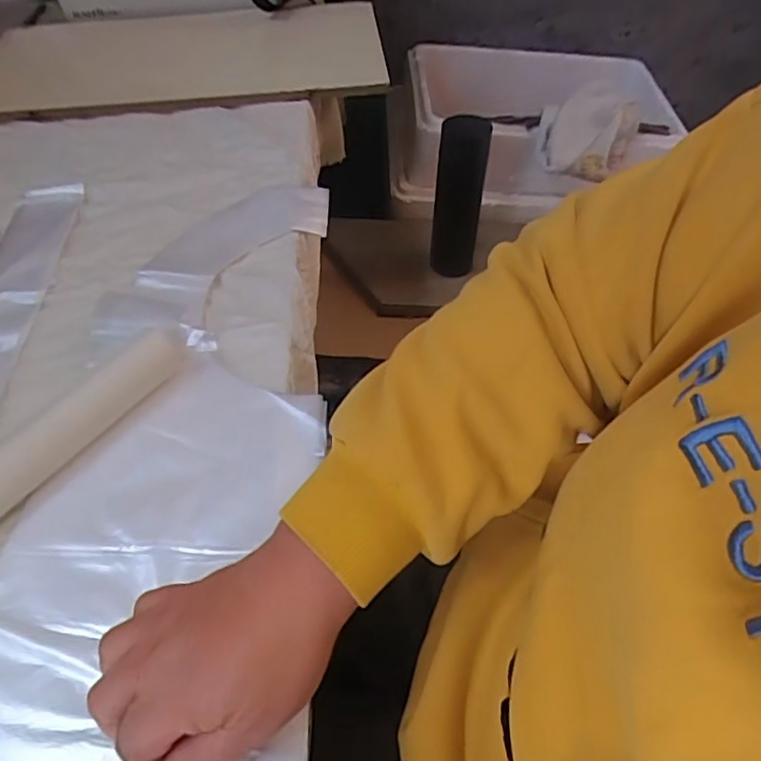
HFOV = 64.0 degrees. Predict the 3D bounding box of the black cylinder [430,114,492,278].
[{"bbox_3d":[0.107,-0.250,0.838,0.064,0.219,0.069,7,33,6],"label":"black cylinder"}]

